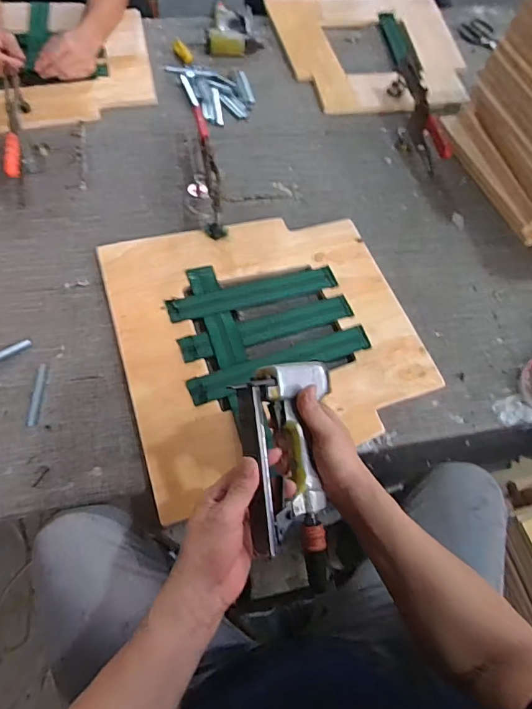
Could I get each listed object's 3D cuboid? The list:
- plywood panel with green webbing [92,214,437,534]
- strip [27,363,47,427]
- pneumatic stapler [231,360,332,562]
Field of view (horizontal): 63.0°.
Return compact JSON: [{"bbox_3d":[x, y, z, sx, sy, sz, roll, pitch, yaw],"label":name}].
[{"bbox_3d":[0.001,-0.050,0.717,0.468,0.020,0.461,-16,65,-12],"label":"plywood panel with green webbing"},{"bbox_3d":[-0.344,0.059,0.653,0.013,0.004,0.099,-1,62,-3],"label":"strip"},{"bbox_3d":[0.014,0.113,0.481,0.118,0.048,0.204,3,83,-40],"label":"pneumatic stapler"}]

